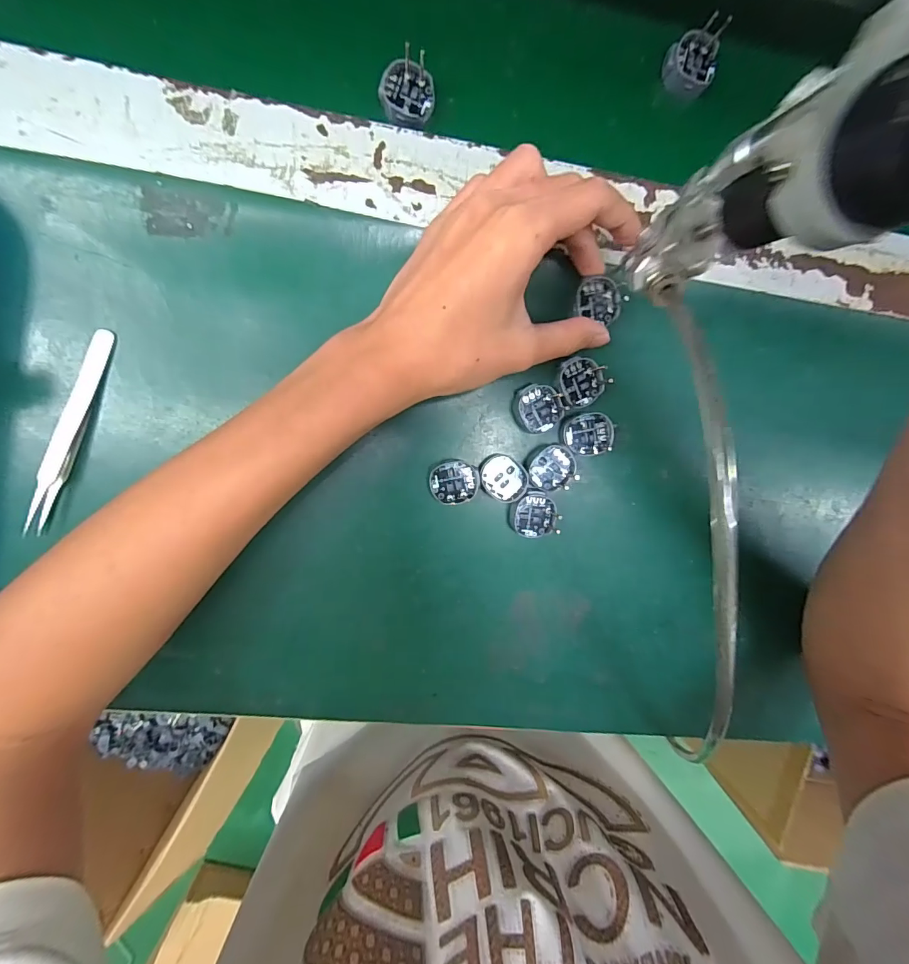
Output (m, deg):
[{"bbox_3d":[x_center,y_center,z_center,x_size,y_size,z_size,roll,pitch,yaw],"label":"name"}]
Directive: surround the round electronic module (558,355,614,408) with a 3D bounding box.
[{"bbox_3d":[0.074,-0.057,0.251,0.028,0.005,0.026,-1,97,-6],"label":"round electronic module"}]

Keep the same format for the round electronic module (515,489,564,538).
[{"bbox_3d":[0.049,0.019,0.260,0.027,0.010,0.027,-1,97,-6],"label":"round electronic module"}]

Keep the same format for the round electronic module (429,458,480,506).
[{"bbox_3d":[0.000,0.000,0.254,0.027,0.012,0.025,1,97,-7],"label":"round electronic module"}]

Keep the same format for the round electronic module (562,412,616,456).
[{"bbox_3d":[0.080,-0.028,0.256,0.027,0.007,0.024,0,97,-6],"label":"round electronic module"}]

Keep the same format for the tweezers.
[{"bbox_3d":[-0.203,-0.026,0.227,0.010,0.010,0.112,21,94,-8],"label":"tweezers"}]

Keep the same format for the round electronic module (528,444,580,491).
[{"bbox_3d":[0.058,-0.008,0.257,0.028,0.008,0.026,-1,97,-6],"label":"round electronic module"}]

